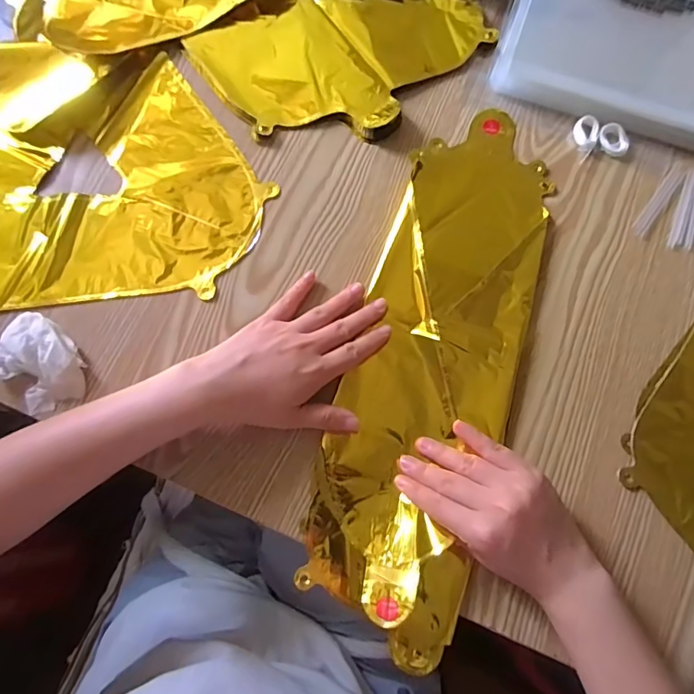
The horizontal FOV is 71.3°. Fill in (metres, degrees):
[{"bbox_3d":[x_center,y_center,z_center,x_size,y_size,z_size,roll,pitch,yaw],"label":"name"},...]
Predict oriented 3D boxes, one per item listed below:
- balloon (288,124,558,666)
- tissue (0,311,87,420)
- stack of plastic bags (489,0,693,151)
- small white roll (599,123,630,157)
[{"bbox_3d":[0.075,0.002,0.388,0.130,0.025,0.430,17,76,3],"label":"balloon"},{"bbox_3d":[-0.241,0.015,0.377,0.077,0.024,0.061,38,80,8],"label":"tissue"},{"bbox_3d":[0.264,-0.307,0.449,0.210,0.031,0.215,19,78,4],"label":"stack of plastic bags"},{"bbox_3d":[0.237,-0.184,0.431,0.021,0.009,0.029,-23,78,-6],"label":"small white roll"}]

